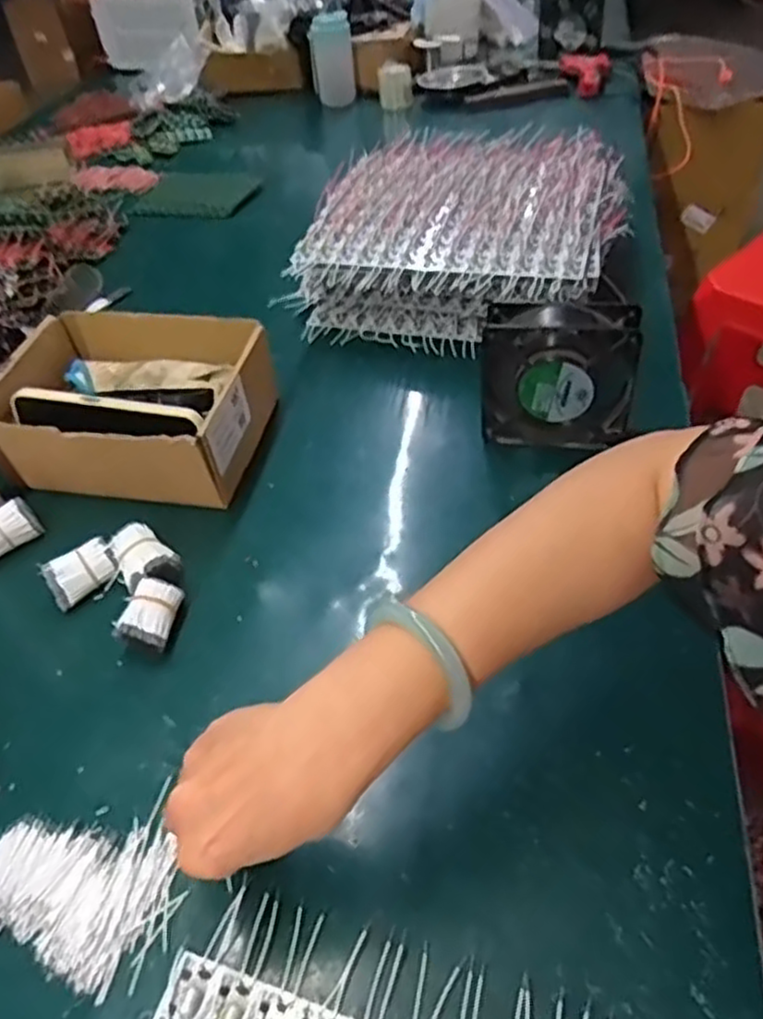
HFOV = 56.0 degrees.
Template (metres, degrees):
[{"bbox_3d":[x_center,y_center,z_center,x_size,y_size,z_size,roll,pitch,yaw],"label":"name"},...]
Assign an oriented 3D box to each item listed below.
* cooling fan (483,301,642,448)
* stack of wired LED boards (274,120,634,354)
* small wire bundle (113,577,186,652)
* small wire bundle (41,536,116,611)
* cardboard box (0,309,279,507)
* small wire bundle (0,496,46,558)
[{"bbox_3d":[0.142,-0.103,0.589,0.116,0.121,0.041,3,45,9],"label":"cooling fan"},{"bbox_3d":[0.095,-0.314,0.811,0.319,0.100,0.345,10,47,17],"label":"stack of wired LED boards"},{"bbox_3d":[-0.163,0.076,0.509,0.034,0.027,0.047,3,45,10],"label":"small wire bundle"},{"bbox_3d":[-0.227,0.049,0.544,0.049,0.028,0.029,-34,51,-26],"label":"small wire bundle"},{"bbox_3d":[-0.217,-0.097,0.632,0.209,0.087,0.162,6,46,12],"label":"cardboard box"},{"bbox_3d":[-0.302,0.016,0.578,0.027,0.029,0.052,23,52,27],"label":"small wire bundle"}]

